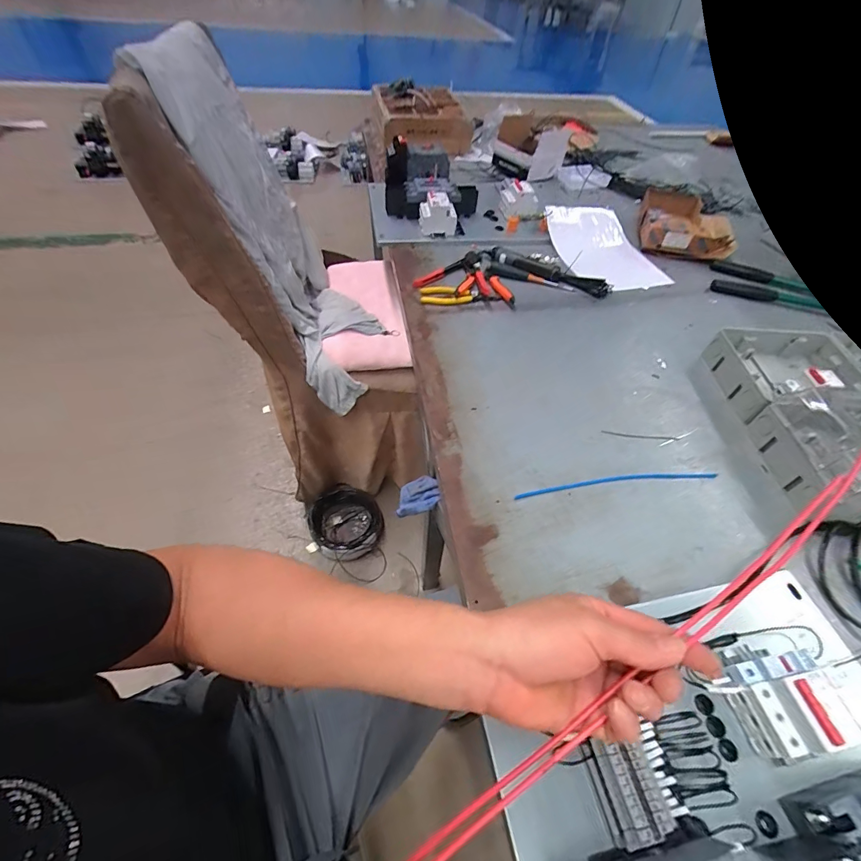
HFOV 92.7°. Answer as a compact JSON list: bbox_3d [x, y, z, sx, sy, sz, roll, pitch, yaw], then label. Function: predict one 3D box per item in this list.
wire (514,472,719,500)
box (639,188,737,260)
[{"bbox_3d":[0.259,0.072,0.574,0.296,0.004,0.021,-4,48,-9],"label":"wire"},{"bbox_3d":[0.642,-0.522,1.032,0.217,0.065,0.277,18,53,11],"label":"box"}]

